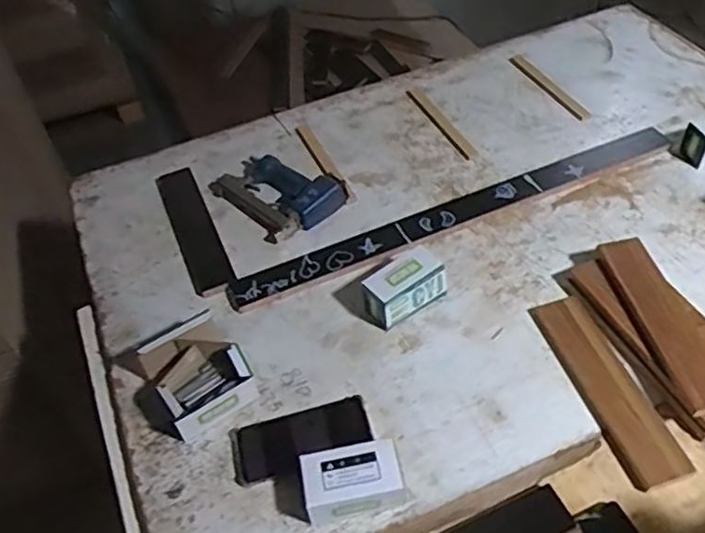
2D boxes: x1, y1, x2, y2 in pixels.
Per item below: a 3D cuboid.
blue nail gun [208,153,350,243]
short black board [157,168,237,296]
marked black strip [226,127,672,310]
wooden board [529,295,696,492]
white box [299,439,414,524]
[{"bbox_3d":[-0.125,-0.133,1.089,0.152,0.043,0.204,-33,54,-23],"label":"blue nail gun"},{"bbox_3d":[-0.253,-0.065,1.055,0.062,0.013,0.286,-20,50,-13],"label":"short black board"},{"bbox_3d":[0.181,-0.091,1.047,0.777,0.016,0.060,-22,50,-14],"label":"marked black strip"},{"bbox_3d":[0.314,0.146,0.824,0.070,0.013,0.264,-15,49,-8],"label":"wooden board"},{"bbox_3d":[0.000,0.242,0.744,0.113,0.055,0.066,-14,49,-8],"label":"white box"}]

